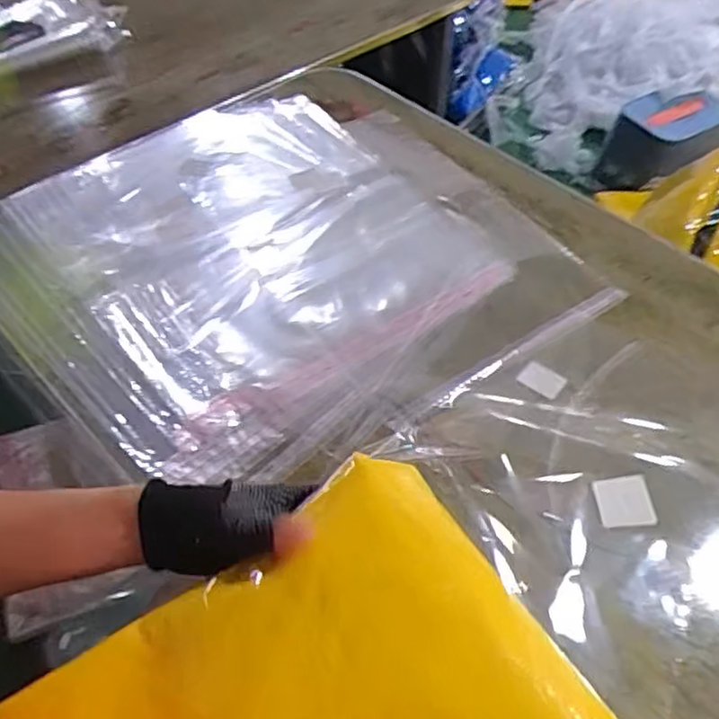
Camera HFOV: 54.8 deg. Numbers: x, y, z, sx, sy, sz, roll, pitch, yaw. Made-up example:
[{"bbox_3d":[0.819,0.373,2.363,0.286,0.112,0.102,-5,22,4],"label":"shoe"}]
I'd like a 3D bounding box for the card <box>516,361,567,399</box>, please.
[{"bbox_3d":[0.170,0.019,0.645,0.028,0.004,0.041,-41,51,-19],"label":"card"}]

